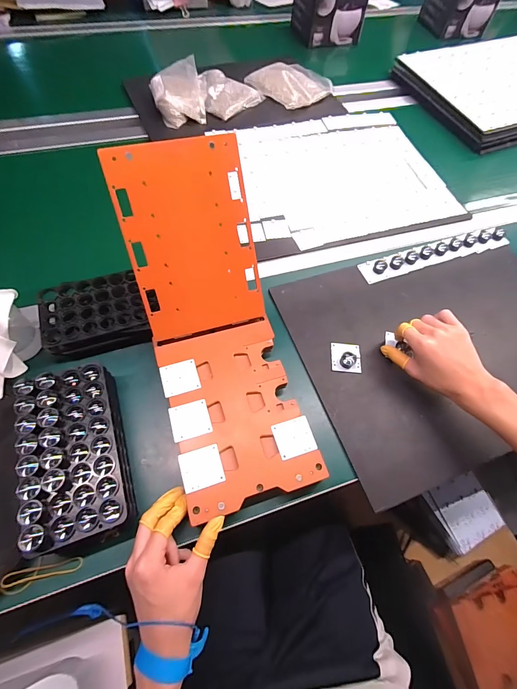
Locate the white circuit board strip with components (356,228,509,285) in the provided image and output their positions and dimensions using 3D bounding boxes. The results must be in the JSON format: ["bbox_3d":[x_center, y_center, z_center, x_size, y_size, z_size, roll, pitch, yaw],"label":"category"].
[{"bbox_3d":[0.335,-0.171,0.607,0.317,0.011,0.042,-16,65,-12],"label":"white circuit board strip with components"}]

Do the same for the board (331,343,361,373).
[{"bbox_3d":[0.136,0.018,0.497,0.045,0.018,0.047,6,63,-1],"label":"board"}]

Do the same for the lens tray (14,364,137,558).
[{"bbox_3d":[-0.215,0.126,0.390,0.099,0.078,0.193,-17,65,-13],"label":"lens tray"}]

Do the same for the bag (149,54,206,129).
[{"bbox_3d":[-0.188,-0.583,0.751,0.116,0.047,0.171,-10,64,-9],"label":"bag"}]

